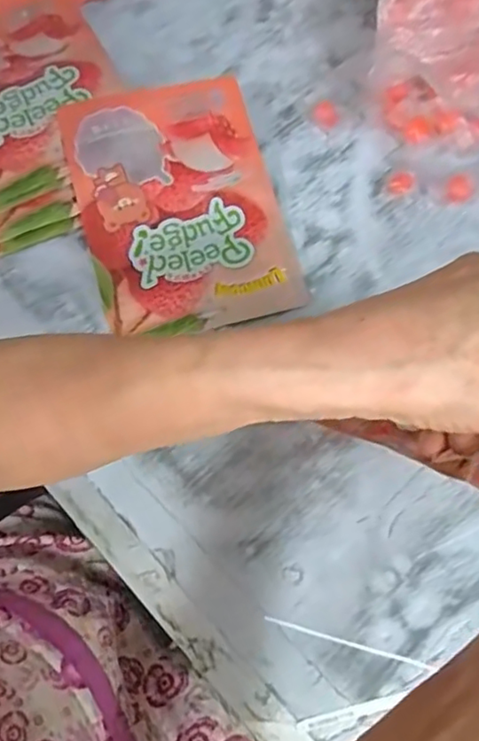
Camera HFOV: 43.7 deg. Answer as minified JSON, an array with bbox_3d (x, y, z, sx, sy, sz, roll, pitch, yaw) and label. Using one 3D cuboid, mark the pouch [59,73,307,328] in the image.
[{"bbox_3d":[-0.050,-0.137,0.479,0.154,0.035,0.208,-15,69,-4],"label":"pouch"}]

